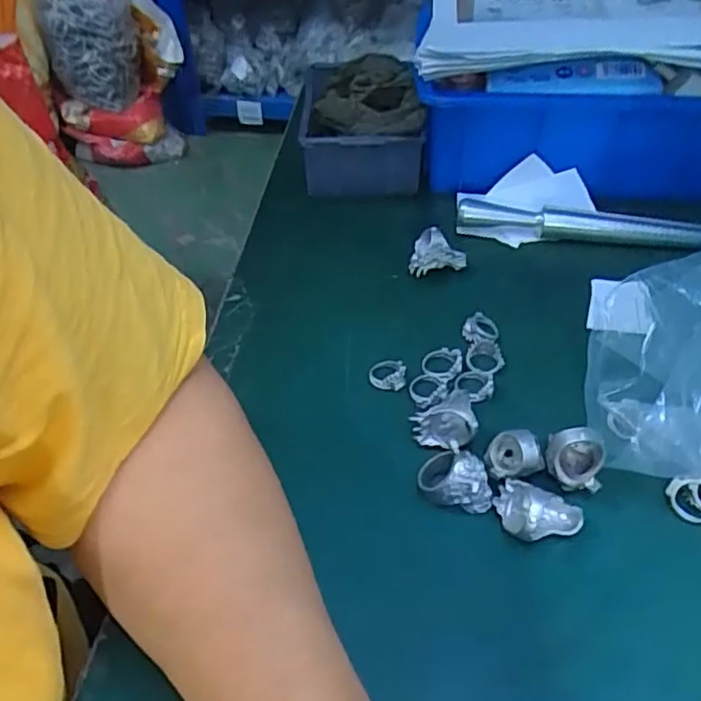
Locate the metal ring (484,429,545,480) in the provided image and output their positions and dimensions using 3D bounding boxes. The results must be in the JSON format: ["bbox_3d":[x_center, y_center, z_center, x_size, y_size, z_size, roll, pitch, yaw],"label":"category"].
[{"bbox_3d":[0.080,0.052,0.324,0.024,0.026,0.022,-1,45,1],"label":"metal ring"}]

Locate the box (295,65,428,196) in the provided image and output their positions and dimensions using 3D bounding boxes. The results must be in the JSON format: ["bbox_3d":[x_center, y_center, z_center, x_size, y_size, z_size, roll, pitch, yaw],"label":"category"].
[{"bbox_3d":[0.007,-0.180,0.529,0.087,0.056,0.138,-2,45,0],"label":"box"}]

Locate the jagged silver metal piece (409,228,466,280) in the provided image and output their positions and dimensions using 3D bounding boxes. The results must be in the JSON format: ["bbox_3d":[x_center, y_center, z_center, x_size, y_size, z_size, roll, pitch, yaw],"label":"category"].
[{"bbox_3d":[0.058,-0.067,0.442,0.036,0.030,0.018,-12,46,-10],"label":"jagged silver metal piece"}]

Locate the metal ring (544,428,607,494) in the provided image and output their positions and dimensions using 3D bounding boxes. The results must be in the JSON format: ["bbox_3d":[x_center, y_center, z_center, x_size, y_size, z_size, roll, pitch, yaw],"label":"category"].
[{"bbox_3d":[0.110,0.051,0.321,0.027,0.032,0.019,8,16,3],"label":"metal ring"}]

